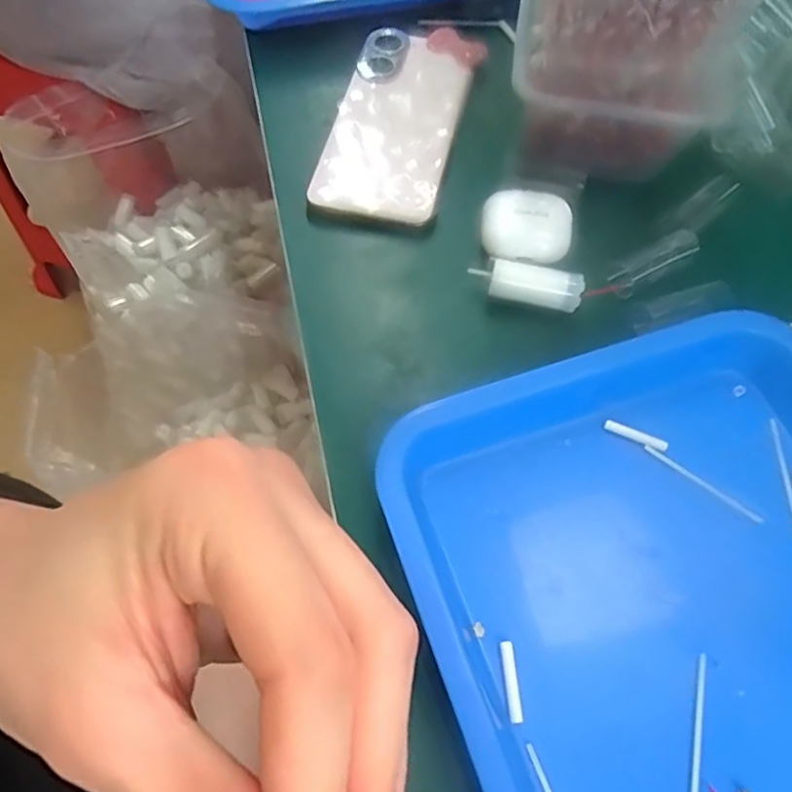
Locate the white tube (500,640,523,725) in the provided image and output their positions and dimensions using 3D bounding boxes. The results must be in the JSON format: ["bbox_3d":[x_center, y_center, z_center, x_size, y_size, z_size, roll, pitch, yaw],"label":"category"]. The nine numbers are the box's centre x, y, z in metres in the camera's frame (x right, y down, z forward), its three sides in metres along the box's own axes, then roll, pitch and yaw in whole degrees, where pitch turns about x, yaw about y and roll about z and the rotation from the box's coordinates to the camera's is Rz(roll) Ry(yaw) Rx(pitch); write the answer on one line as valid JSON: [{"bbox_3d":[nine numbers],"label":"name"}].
[{"bbox_3d":[0.048,0.118,0.261,0.006,0.004,0.031,-5,64,-1],"label":"white tube"}]

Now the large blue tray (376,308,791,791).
[{"bbox_3d":[0.142,0.105,0.257,0.232,0.034,0.279,-18,65,-7],"label":"large blue tray"}]

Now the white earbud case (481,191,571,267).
[{"bbox_3d":[0.073,-0.094,0.353,0.050,0.018,0.036,5,65,3],"label":"white earbud case"}]

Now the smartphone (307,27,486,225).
[{"bbox_3d":[0.003,-0.178,0.409,0.077,0.015,0.165,13,65,7],"label":"smartphone"}]

